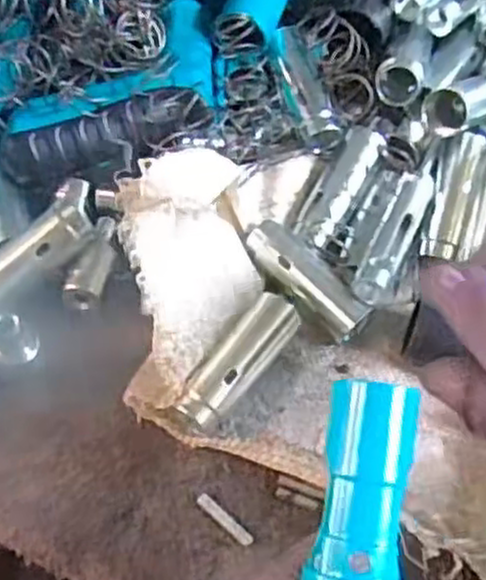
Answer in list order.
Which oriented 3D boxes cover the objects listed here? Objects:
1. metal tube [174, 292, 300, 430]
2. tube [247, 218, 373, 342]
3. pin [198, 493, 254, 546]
[{"bbox_3d":[-0.002,0.033,0.349,0.022,0.017,0.070,33,62,15],"label":"metal tube"},{"bbox_3d":[0.032,-0.006,0.382,0.025,0.018,0.070,-37,68,-23],"label":"tube"},{"bbox_3d":[-0.007,0.097,0.328,0.029,0.004,0.005,38,64,17],"label":"pin"}]

